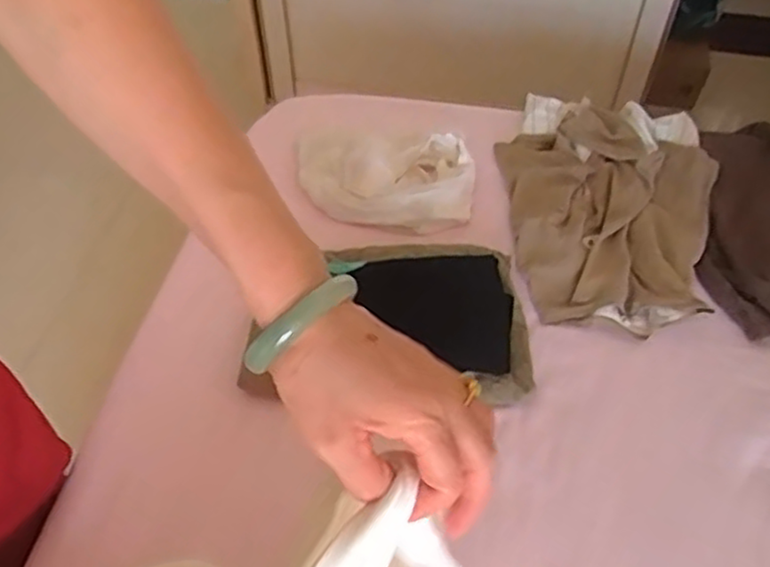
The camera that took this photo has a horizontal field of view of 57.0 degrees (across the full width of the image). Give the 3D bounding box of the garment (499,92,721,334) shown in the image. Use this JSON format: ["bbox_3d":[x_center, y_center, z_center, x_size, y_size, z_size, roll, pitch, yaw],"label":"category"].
[{"bbox_3d":[0.287,-0.107,0.879,0.264,0.034,0.379,2,51,2],"label":"garment"}]

